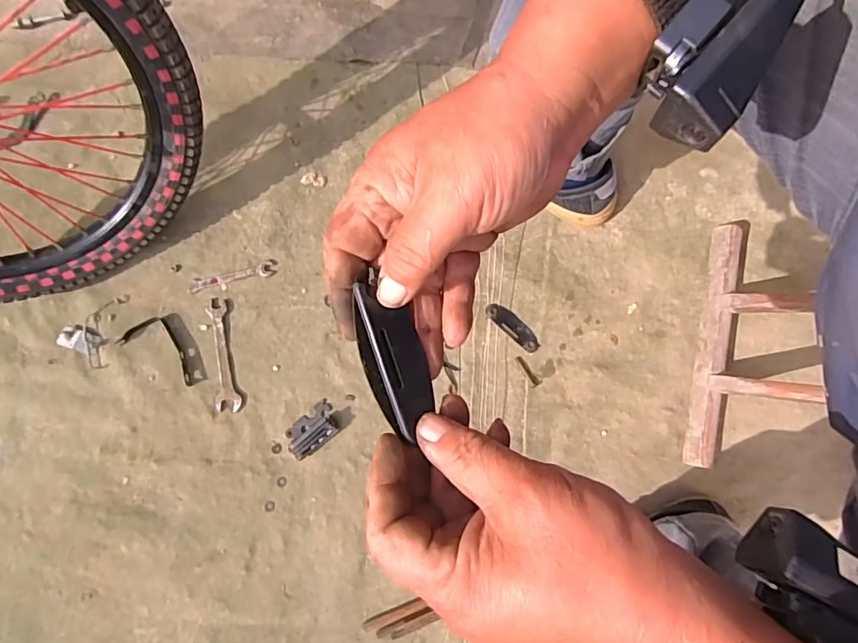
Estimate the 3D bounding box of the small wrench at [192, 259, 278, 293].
[{"bbox_3d":[-0.269,-0.061,0.705,0.113,0.004,0.022,-14,80,-3],"label":"small wrench"}]

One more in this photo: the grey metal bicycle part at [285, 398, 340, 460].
[{"bbox_3d":[-0.150,0.139,0.663,0.073,0.019,0.045,-40,82,-7],"label":"grey metal bicycle part"}]

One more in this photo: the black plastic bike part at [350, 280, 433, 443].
[{"bbox_3d":[-0.017,0.018,0.247,0.028,0.015,0.072,-17,88,-4],"label":"black plastic bike part"}]

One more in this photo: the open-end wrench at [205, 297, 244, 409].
[{"bbox_3d":[-0.274,0.044,0.686,0.031,0.004,0.152,-10,80,-2],"label":"open-end wrench"}]

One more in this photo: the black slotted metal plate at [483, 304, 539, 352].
[{"bbox_3d":[0.115,0.007,0.704,0.087,0.004,0.025,42,82,7],"label":"black slotted metal plate"}]

